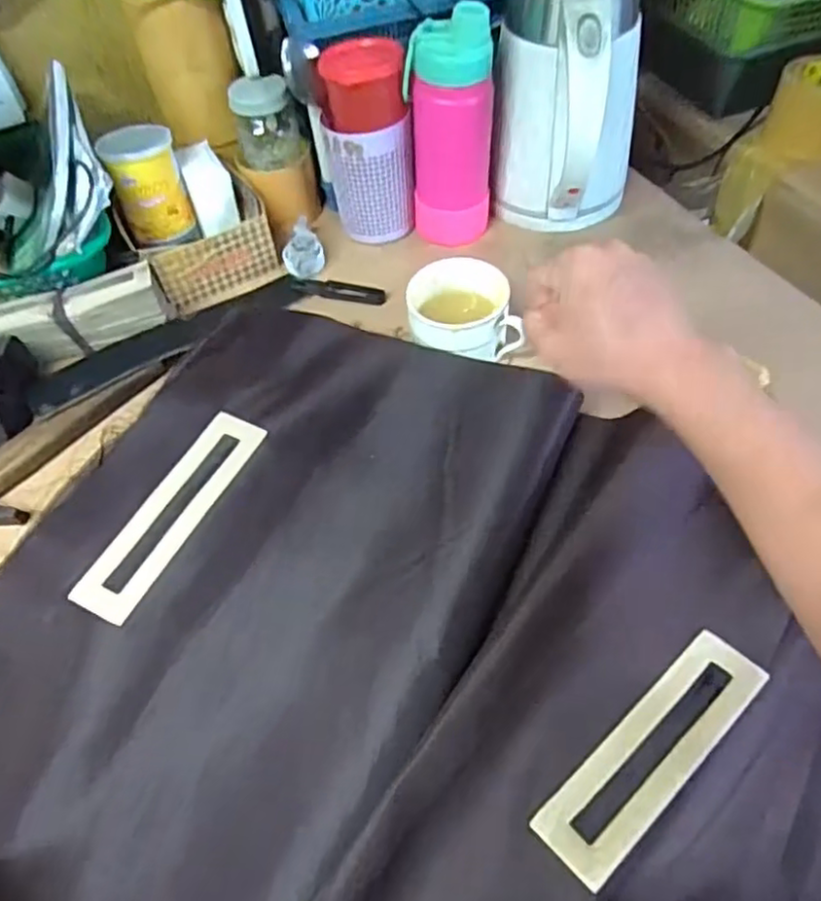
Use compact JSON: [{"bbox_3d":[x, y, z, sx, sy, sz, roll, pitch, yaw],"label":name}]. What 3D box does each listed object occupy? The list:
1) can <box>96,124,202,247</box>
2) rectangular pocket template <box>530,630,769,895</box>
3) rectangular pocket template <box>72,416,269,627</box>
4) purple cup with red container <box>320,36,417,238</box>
[{"bbox_3d":[-0.260,-0.264,0.643,0.067,0.101,0.058,-21,55,-11],"label":"can"},{"bbox_3d":[0.134,0.163,0.352,0.156,0.008,0.043,-35,47,-24],"label":"rectangular pocket template"},{"bbox_3d":[-0.156,0.039,0.427,0.041,0.007,0.159,24,59,11],"label":"rectangular pocket template"},{"bbox_3d":[-0.040,-0.300,0.637,0.078,0.171,0.071,-2,54,3],"label":"purple cup with red container"}]

